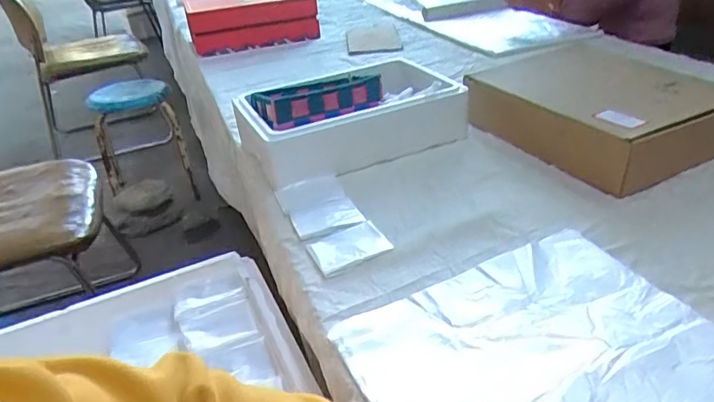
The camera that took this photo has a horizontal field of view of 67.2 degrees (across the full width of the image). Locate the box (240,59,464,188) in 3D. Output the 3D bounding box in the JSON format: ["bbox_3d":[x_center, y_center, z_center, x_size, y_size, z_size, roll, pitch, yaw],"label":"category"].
[{"bbox_3d":[-0.011,-0.133,0.848,0.315,0.098,0.200,-18,34,-19],"label":"box"}]

